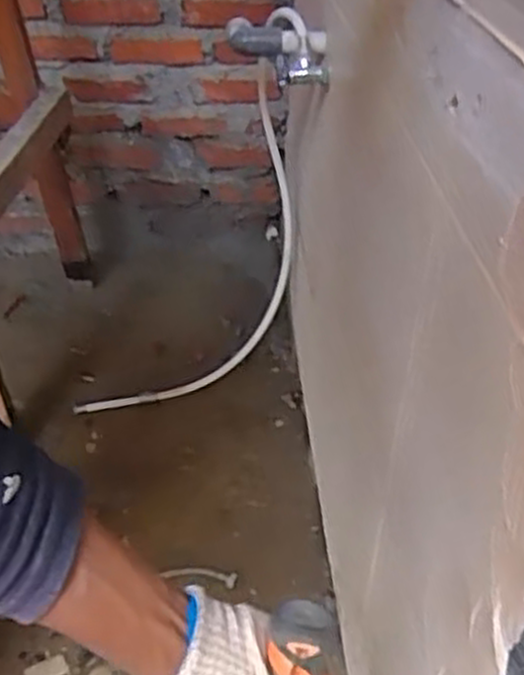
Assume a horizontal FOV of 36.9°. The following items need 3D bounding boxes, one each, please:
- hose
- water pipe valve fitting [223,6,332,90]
[{"bbox_3d":[-0.108,-0.139,1.326,0.395,0.530,0.069,-23,42,-29],"label":"hose"},{"bbox_3d":[0.020,-0.392,1.063,0.135,0.075,0.102,0,36,-1],"label":"water pipe valve fitting"}]

